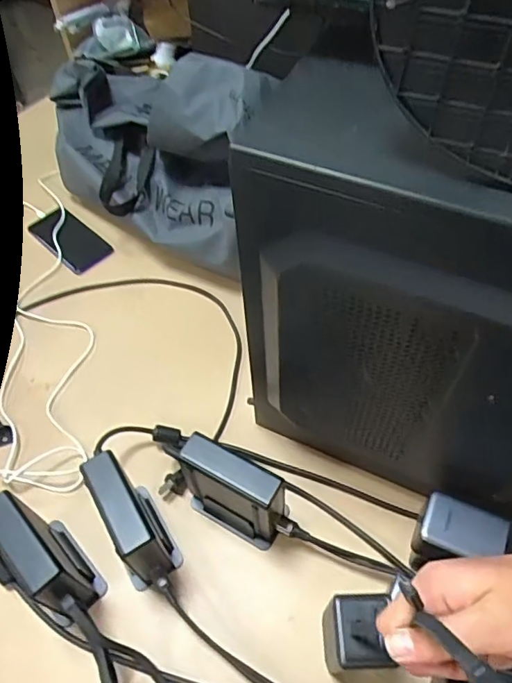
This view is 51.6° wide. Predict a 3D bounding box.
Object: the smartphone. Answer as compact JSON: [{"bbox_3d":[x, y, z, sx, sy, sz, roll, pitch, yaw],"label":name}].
[{"bbox_3d":[-0.325,-0.181,0.908,0.167,0.007,0.077,36,63,24],"label":"smartphone"}]

